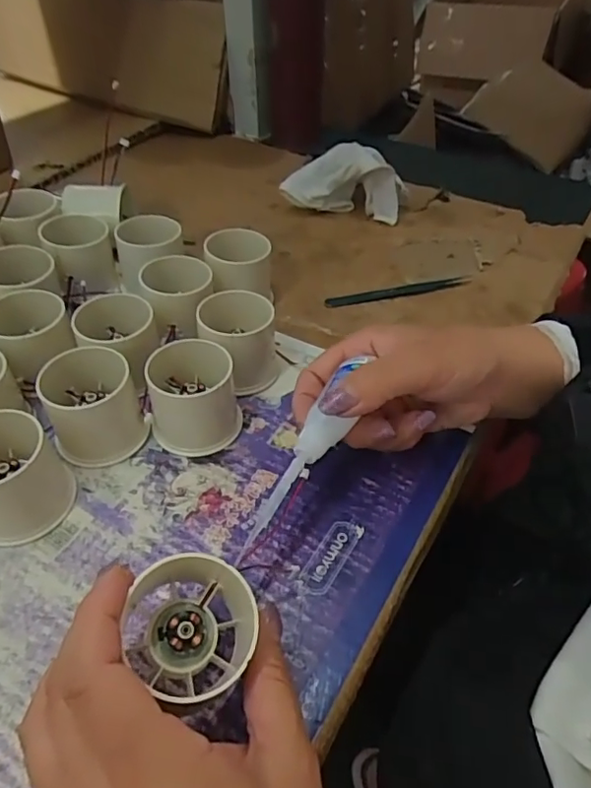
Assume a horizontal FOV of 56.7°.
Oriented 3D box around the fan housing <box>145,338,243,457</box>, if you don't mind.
[{"bbox_3d":[-0.064,-0.002,0.341,0.056,0.045,0.064,-8,47,-10],"label":"fan housing"}]

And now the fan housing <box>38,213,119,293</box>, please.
[{"bbox_3d":[-0.169,-0.108,0.433,0.051,0.049,0.060,-14,48,-16],"label":"fan housing"}]

